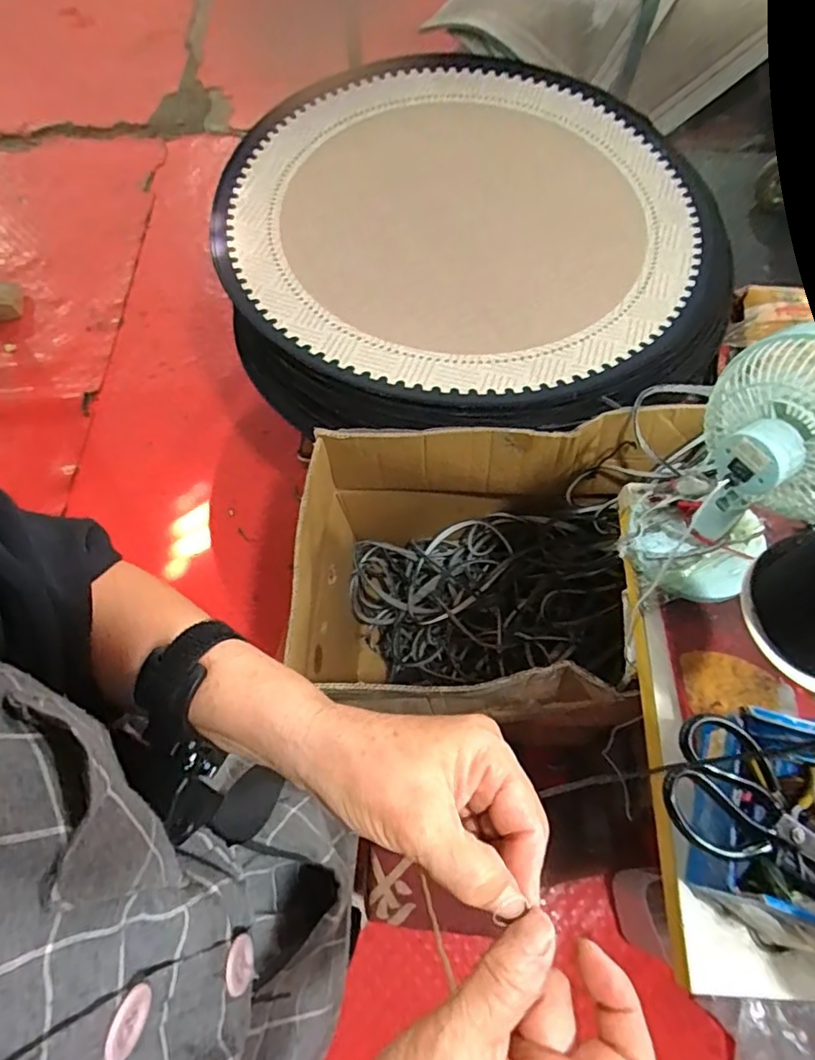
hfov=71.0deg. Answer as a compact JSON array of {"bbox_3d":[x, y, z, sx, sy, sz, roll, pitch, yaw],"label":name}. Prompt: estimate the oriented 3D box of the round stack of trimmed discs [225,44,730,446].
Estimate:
[{"bbox_3d":[0.139,-0.596,1.139,0.955,0.118,0.975,1,65,-2],"label":"round stack of trimmed discs"}]

